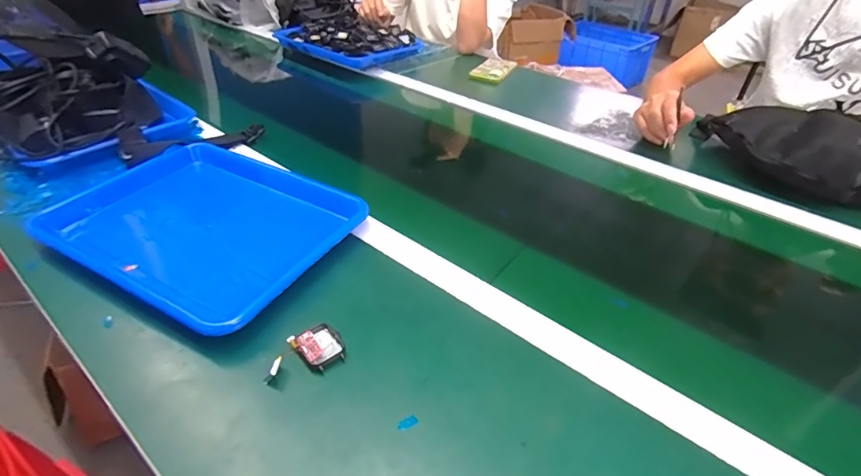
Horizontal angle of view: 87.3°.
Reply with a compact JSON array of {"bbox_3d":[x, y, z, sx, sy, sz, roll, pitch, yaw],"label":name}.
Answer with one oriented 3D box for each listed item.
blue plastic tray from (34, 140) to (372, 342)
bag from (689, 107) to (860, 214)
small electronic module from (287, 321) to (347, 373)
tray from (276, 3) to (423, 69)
[{"bbox_3d":[-0.270,-0.025,0.544,0.319,0.028,0.241,22,45,19],"label":"blue plastic tray"},{"bbox_3d":[0.578,-0.131,0.694,0.289,0.101,0.119,32,47,31],"label":"bag"},{"bbox_3d":[-0.107,0.103,0.433,0.040,0.014,0.045,-29,49,-33],"label":"small electronic module"},{"bbox_3d":[-0.196,-0.503,1.117,0.331,0.049,0.242,26,44,26],"label":"tray"}]

